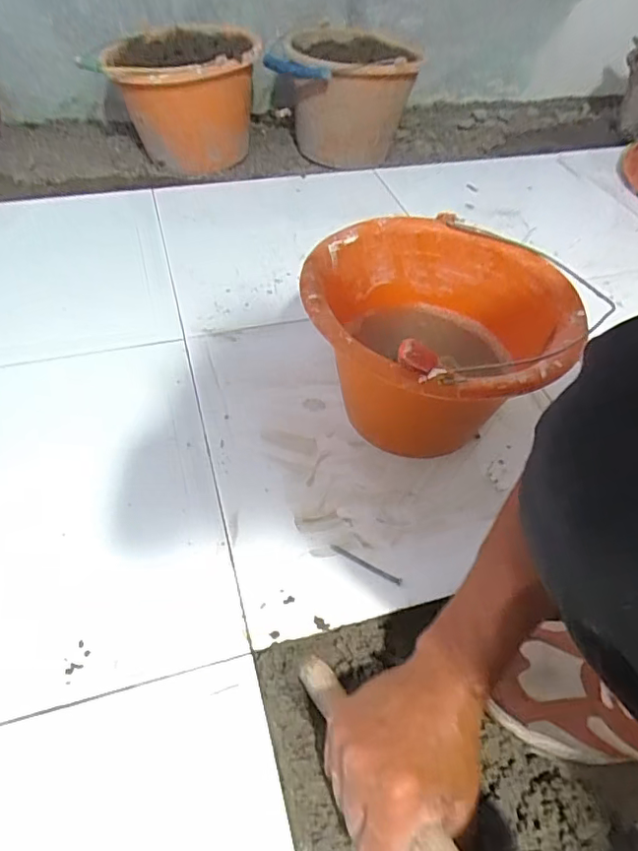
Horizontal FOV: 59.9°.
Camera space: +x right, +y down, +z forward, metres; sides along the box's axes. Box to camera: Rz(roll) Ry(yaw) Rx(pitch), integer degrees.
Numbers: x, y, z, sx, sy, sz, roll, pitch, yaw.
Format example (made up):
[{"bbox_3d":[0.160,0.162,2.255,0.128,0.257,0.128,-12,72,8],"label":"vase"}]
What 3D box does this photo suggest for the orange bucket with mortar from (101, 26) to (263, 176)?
[{"bbox_3d":[-0.260,-0.644,1.096,0.269,0.204,0.272,-8,51,-12],"label":"orange bucket with mortar"}]

